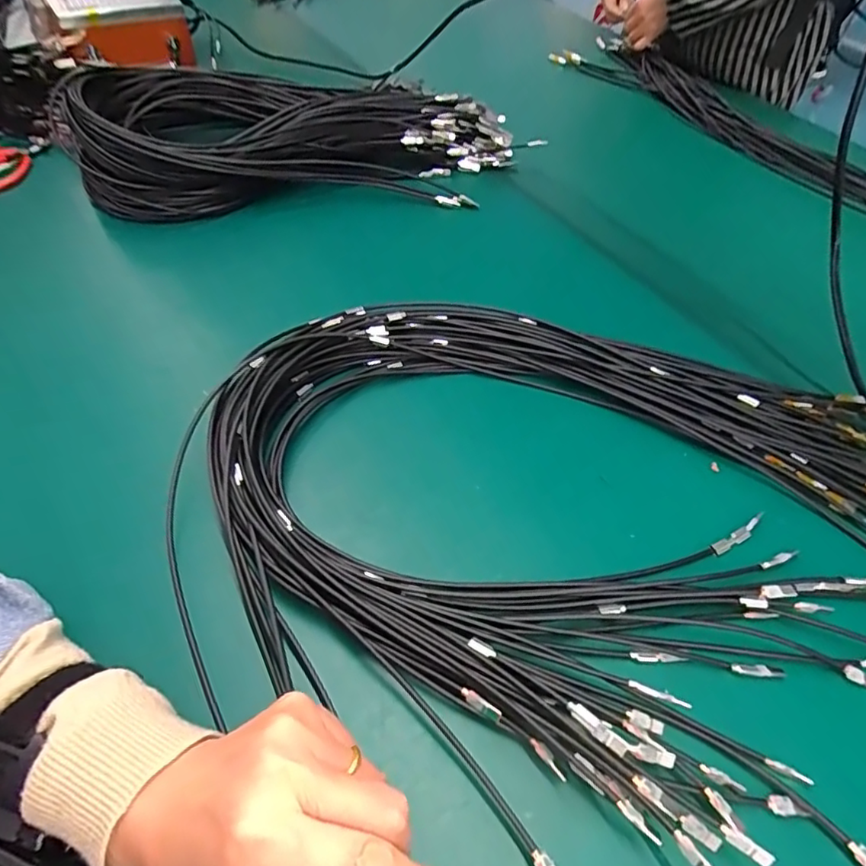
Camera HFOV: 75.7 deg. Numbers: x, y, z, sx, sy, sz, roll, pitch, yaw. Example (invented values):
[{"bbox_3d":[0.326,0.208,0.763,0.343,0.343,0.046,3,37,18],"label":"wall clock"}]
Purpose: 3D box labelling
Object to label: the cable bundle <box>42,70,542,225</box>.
[{"bbox_3d":[-0.148,-0.351,0.658,0.545,0.083,0.179,-7,52,-10],"label":"cable bundle"}]

